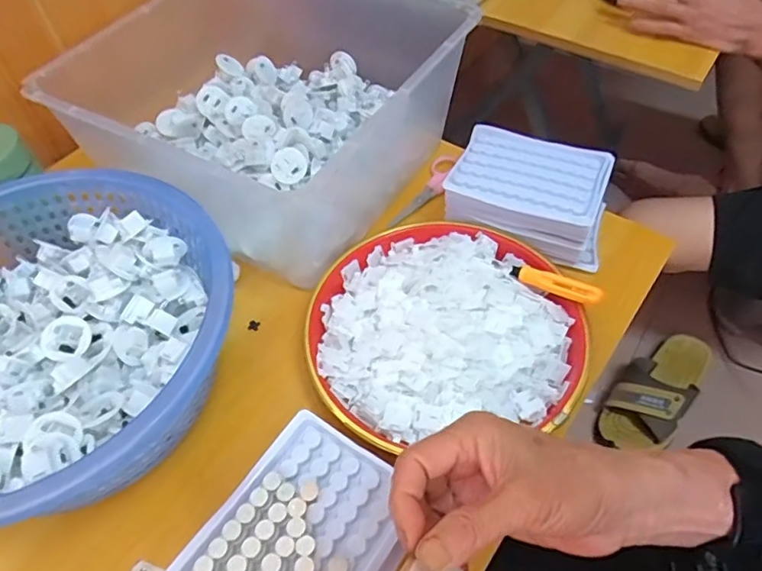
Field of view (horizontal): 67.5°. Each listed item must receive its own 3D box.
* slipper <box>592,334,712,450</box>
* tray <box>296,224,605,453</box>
[{"bbox_3d":[0.459,0.173,0.955,0.111,0.083,0.262,33,61,23],"label":"slipper"},{"bbox_3d":[0.052,0.024,0.463,0.220,0.026,0.196,-4,54,-1],"label":"tray"}]

